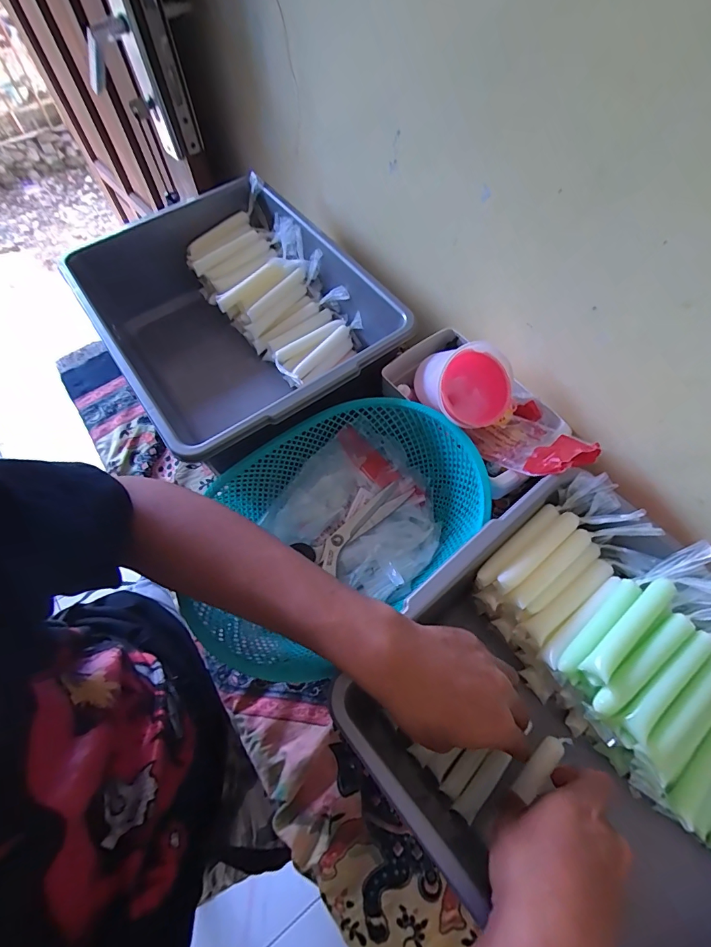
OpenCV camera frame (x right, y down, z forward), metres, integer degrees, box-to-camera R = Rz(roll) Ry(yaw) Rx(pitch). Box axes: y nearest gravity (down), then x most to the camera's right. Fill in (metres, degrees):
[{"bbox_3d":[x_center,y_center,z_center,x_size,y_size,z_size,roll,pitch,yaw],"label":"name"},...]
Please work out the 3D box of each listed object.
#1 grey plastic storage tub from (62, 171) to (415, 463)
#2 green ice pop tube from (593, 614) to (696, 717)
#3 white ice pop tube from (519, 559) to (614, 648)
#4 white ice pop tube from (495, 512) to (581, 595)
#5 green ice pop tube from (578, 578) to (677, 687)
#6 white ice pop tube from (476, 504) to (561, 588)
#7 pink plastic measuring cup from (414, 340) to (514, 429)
[{"bbox_3d":[-0.146,-0.194,0.568,0.313,0.147,0.389,-32,67,-13],"label":"grey plastic storage tub"},{"bbox_3d":[0.222,0.147,0.322,0.099,0.016,0.020,-38,68,-16],"label":"green ice pop tube"},{"bbox_3d":[0.194,0.115,0.374,0.100,0.013,0.021,-32,67,-14],"label":"white ice pop tube"},{"bbox_3d":[0.164,0.068,0.371,0.109,0.016,0.017,-36,68,-15],"label":"white ice pop tube"},{"bbox_3d":[0.218,0.124,0.331,0.102,0.015,0.019,-40,69,-17],"label":"green ice pop tube"},{"bbox_3d":[0.152,0.065,0.387,0.104,0.023,0.015,-38,68,-16],"label":"white ice pop tube"},{"bbox_3d":[0.114,-0.094,0.437,0.104,0.066,0.089,11,64,7],"label":"pink plastic measuring cup"}]

